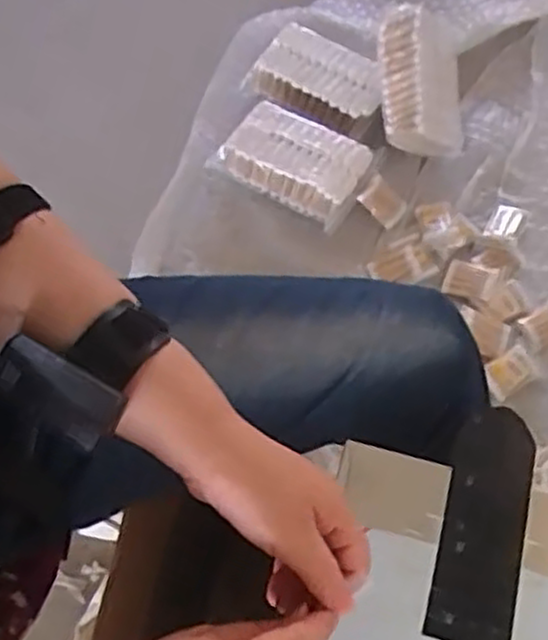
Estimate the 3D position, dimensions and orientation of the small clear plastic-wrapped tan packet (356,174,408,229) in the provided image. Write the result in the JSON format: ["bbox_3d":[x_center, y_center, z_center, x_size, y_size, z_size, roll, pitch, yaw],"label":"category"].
[{"bbox_3d":[0.167,-0.181,1.163,0.073,0.018,0.051,41,111,-5],"label":"small clear plastic-wrapped tan packet"}]

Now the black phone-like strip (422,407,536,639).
[{"bbox_3d":[0.158,0.151,0.565,0.060,0.004,0.177,13,67,6],"label":"black phone-like strip"}]

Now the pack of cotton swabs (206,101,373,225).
[{"bbox_3d":[0.029,-0.252,1.181,0.215,0.070,0.124,24,69,11],"label":"pack of cotton swabs"}]

